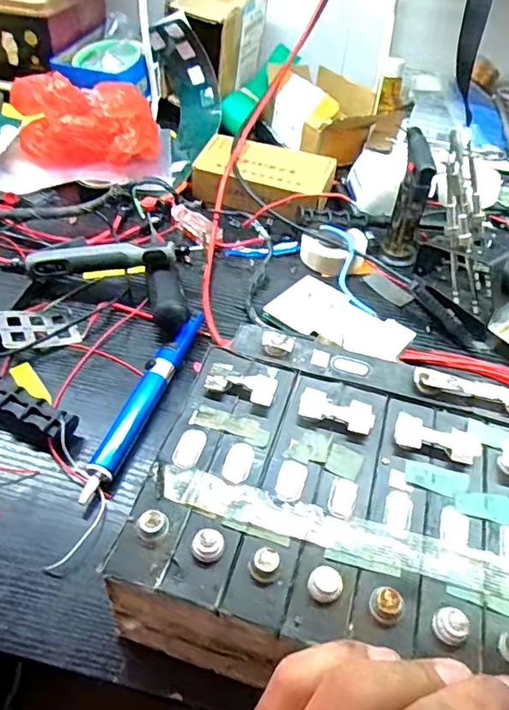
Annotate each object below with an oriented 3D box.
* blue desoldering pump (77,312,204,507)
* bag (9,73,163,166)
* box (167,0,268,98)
[{"bbox_3d":[-0.083,0.033,0.426,0.019,0.024,0.186,17,48,11],"label":"blue desoldering pump"},{"bbox_3d":[-0.192,-0.266,0.622,0.160,0.078,0.105,-7,48,-11],"label":"bag"},{"bbox_3d":[-0.046,-0.416,0.705,0.082,0.107,0.137,22,49,15],"label":"box"}]

